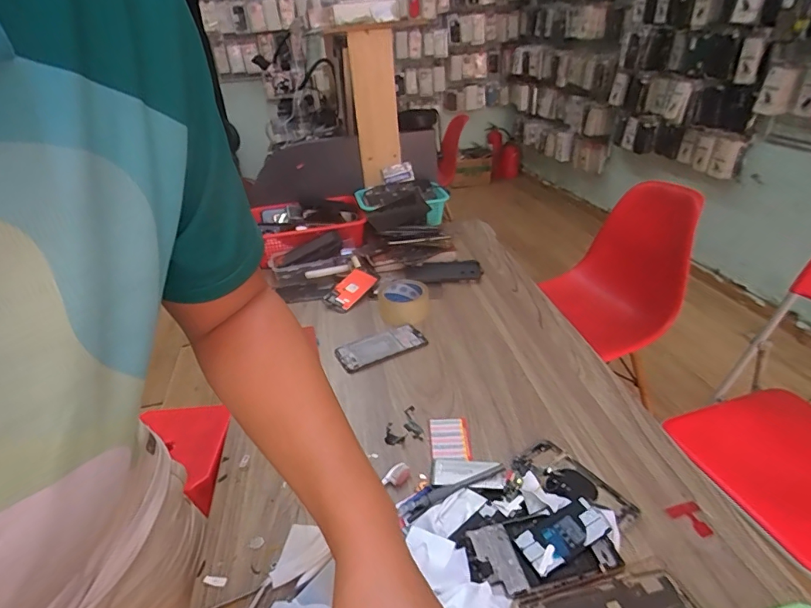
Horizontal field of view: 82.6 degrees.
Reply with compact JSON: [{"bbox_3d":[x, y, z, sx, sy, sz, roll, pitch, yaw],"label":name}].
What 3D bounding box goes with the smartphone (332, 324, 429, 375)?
[{"bbox_3d":[-0.046,0.074,0.827,0.156,0.009,0.080,-18,33,-22],"label":"smartphone"}]

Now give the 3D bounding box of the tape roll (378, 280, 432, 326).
[{"bbox_3d":[-0.001,-0.002,0.912,0.099,0.043,0.106,-3,31,2],"label":"tape roll"}]

